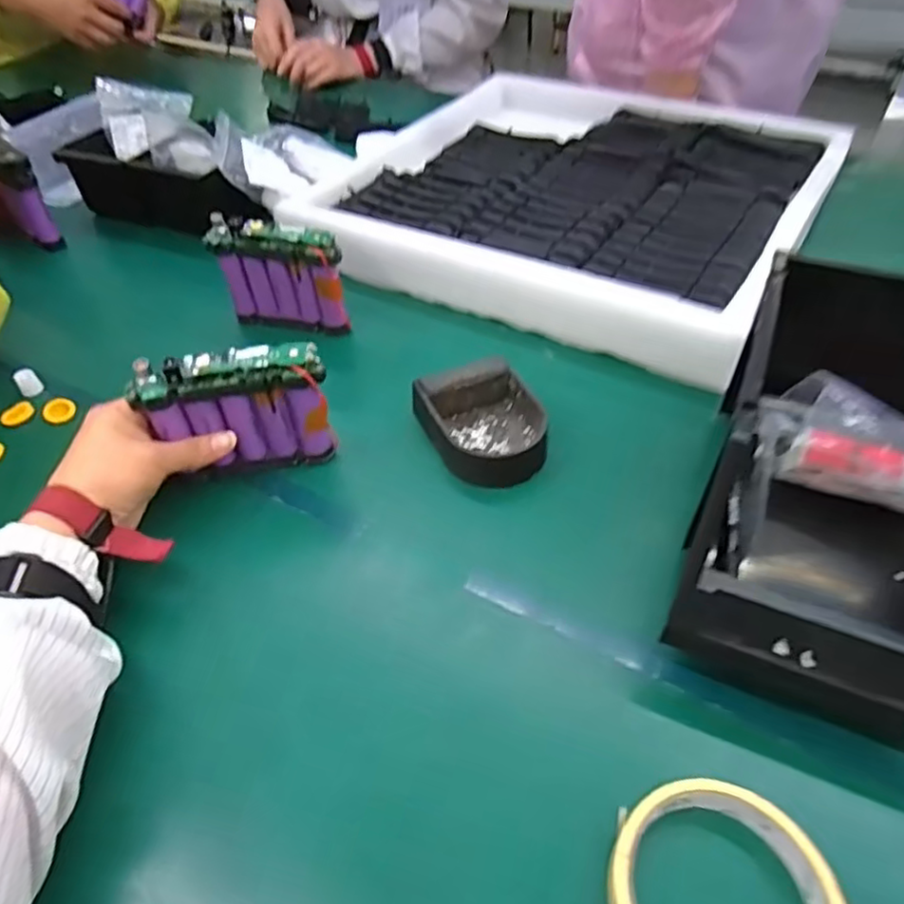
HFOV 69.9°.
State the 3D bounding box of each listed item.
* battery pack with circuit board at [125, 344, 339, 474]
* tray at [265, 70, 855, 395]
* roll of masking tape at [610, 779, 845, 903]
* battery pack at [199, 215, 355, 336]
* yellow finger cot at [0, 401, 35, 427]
[{"bbox_3d":[-0.138,-0.026,0.428,0.111,0.089,0.019,-10,46,-8],"label":"battery pack with circuit board"},{"bbox_3d":[0.131,-0.283,0.695,0.449,0.062,0.458,23,51,22],"label":"tray"},{"bbox_3d":[0.110,0.183,0.263,0.088,0.017,0.088,-1,46,1],"label":"roll of masking tape"},{"bbox_3d":[-0.144,-0.148,0.555,0.109,0.093,0.021,9,47,10],"label":"battery pack"},{"bbox_3d":[-0.341,-0.030,0.509,0.012,0.010,0.024,21,50,21],"label":"yellow finger cot"}]

